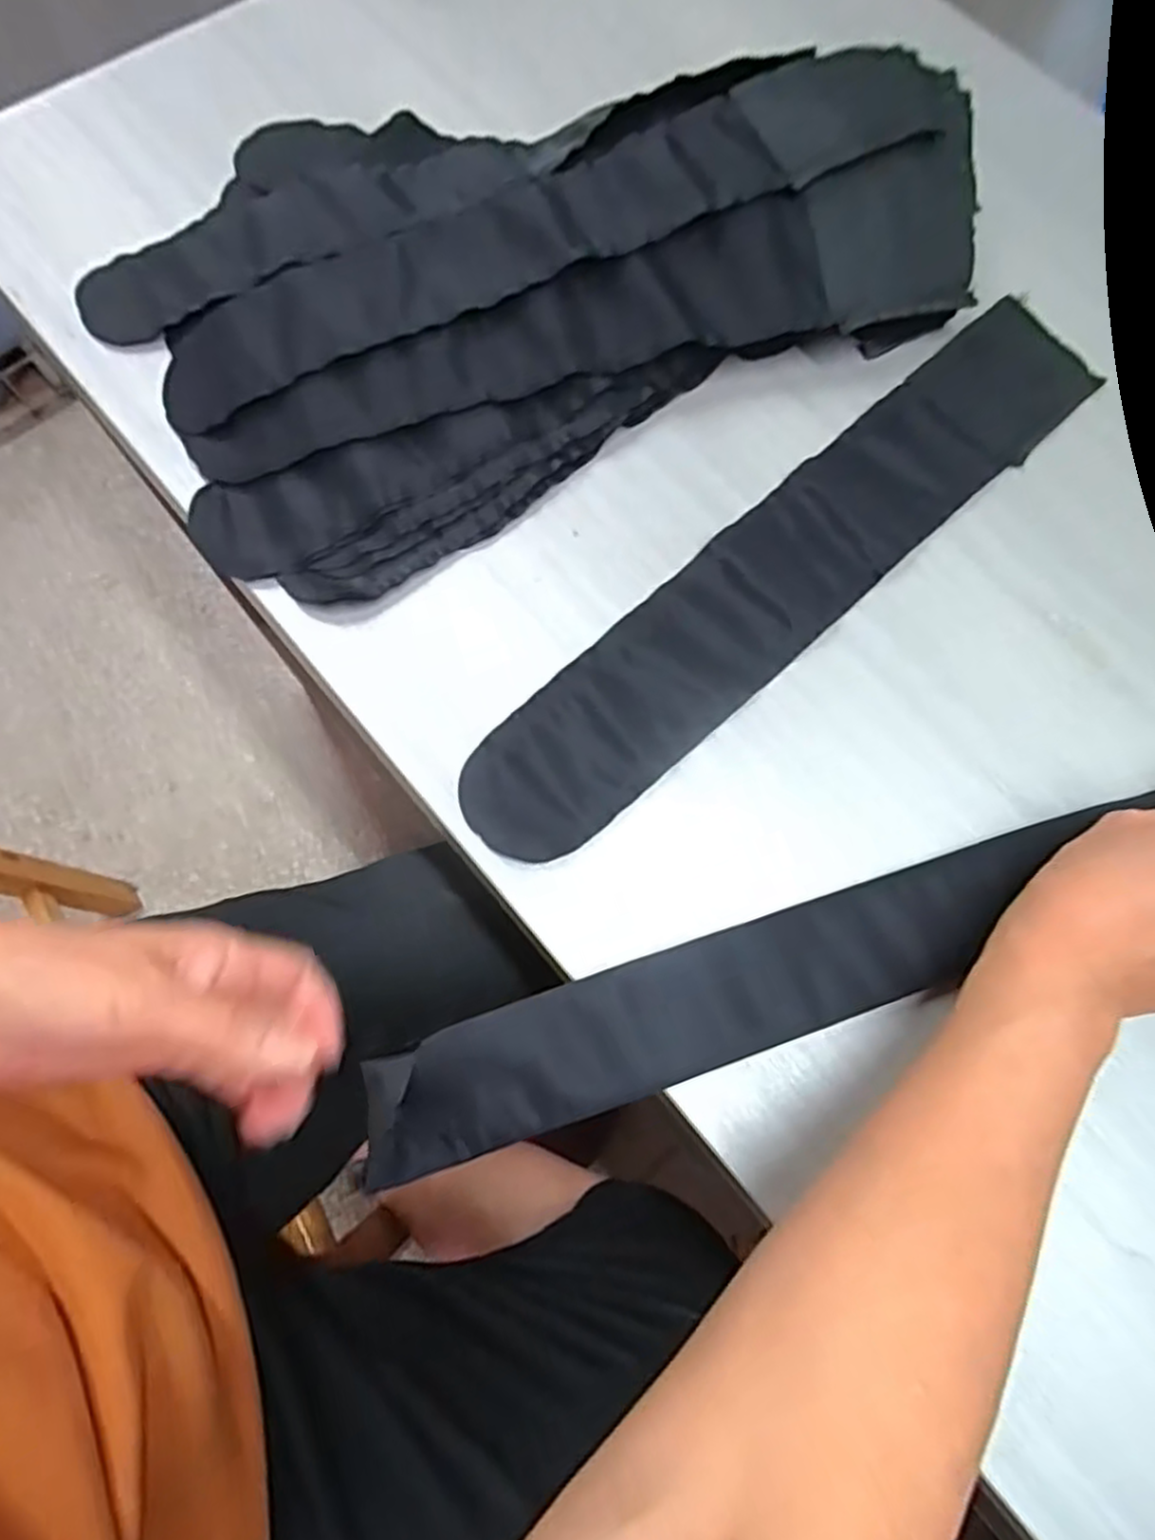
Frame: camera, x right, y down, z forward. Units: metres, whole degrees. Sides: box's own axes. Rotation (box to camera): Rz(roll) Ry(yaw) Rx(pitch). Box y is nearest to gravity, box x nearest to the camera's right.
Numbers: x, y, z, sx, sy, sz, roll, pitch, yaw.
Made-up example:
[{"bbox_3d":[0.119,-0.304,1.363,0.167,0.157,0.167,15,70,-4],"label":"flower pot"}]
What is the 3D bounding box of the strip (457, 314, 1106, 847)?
[{"bbox_3d":[0.113,-0.107,0.374,0.411,0.009,0.067,-41,80,-10],"label":"strip"}]

